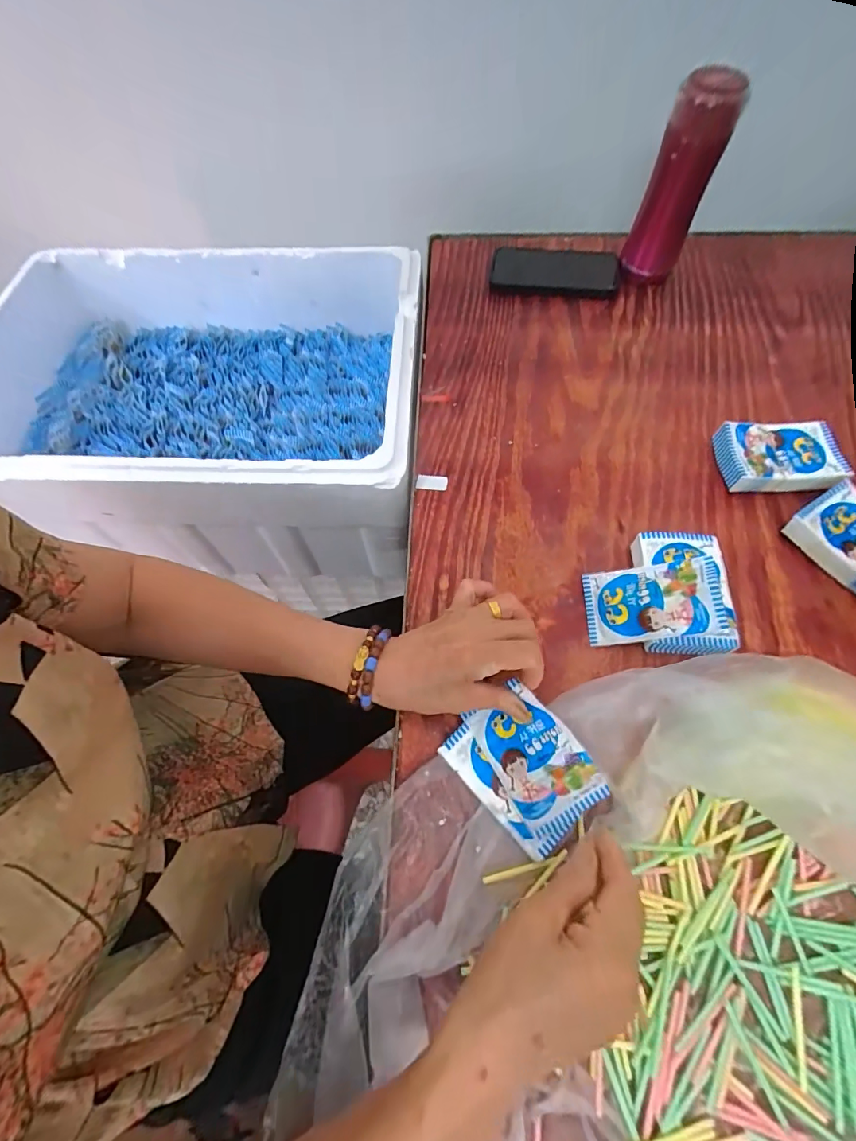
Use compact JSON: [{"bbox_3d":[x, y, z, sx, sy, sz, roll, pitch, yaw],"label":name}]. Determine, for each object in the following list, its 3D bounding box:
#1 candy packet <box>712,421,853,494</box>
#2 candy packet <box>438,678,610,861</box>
[{"bbox_3d":[0.353,-0.113,0.453,0.111,0.030,0.073,1,64,3],"label":"candy packet"},{"bbox_3d":[0.073,0.148,0.338,0.084,0.012,0.103,-47,67,4],"label":"candy packet"}]

